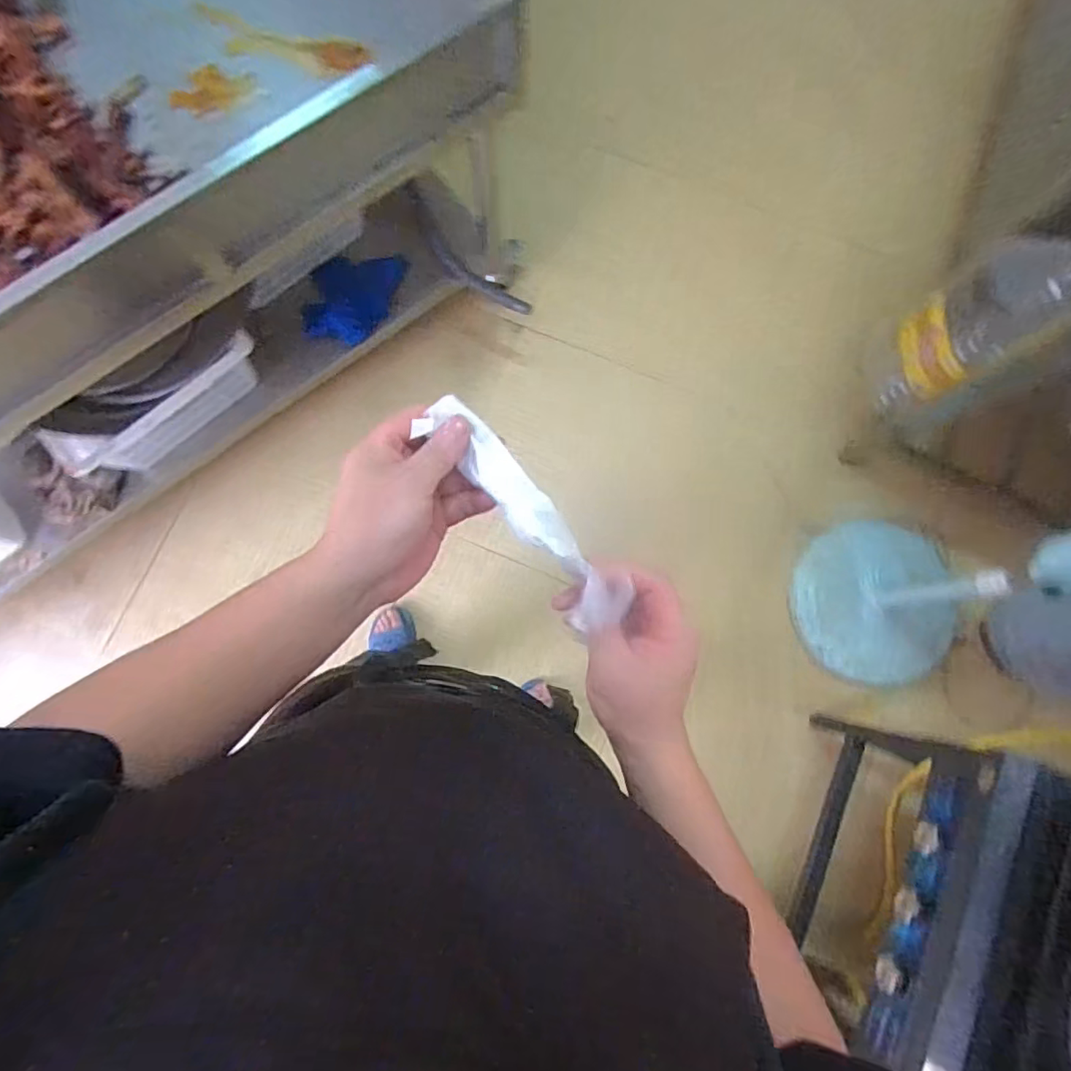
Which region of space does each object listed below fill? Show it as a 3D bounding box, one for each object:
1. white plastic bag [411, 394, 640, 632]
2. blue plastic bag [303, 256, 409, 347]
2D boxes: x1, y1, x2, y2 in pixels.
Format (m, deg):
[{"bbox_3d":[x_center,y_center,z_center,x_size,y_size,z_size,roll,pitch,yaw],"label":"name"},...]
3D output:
[{"bbox_3d":[-0.007,-0.016,0.364,0.034,0.029,0.171,-38,75,-8],"label":"white plastic bag"},{"bbox_3d":[-0.384,-0.513,1.255,0.251,0.139,0.084,-43,83,-8],"label":"blue plastic bag"}]

